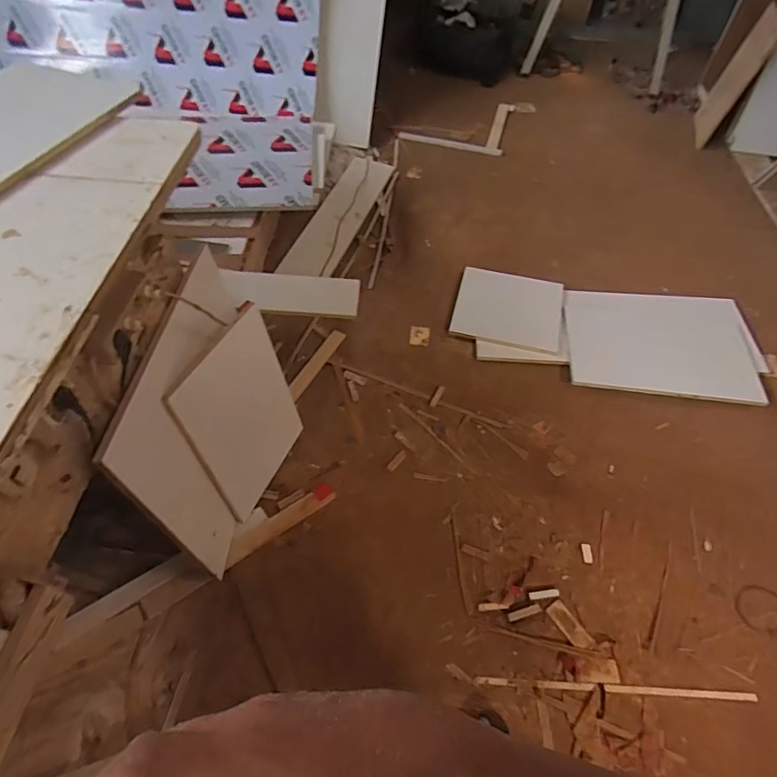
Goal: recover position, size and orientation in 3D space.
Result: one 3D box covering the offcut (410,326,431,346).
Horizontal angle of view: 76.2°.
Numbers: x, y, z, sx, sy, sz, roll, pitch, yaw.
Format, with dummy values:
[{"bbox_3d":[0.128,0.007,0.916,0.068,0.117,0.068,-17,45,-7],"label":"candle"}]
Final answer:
[{"bbox_3d":[0.112,-0.188,1.762,0.068,0.013,0.080,9,55,5],"label":"offcut"}]

